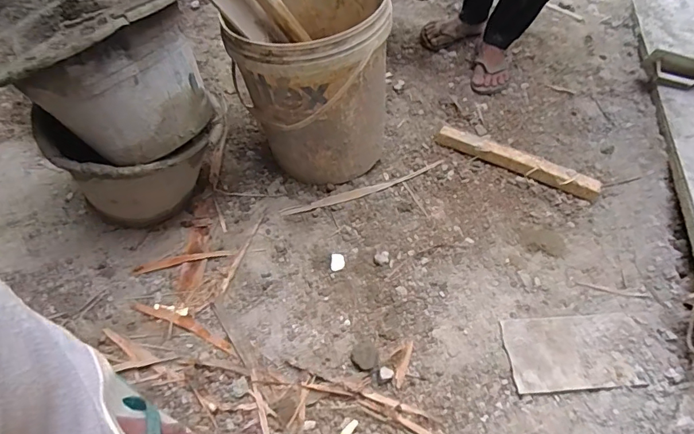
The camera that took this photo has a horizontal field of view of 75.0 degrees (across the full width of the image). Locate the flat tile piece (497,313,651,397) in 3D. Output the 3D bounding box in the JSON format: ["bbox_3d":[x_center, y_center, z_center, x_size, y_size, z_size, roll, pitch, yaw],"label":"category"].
[{"bbox_3d":[0.424,0.245,0.835,0.262,0.009,0.140,-1,49,-7],"label":"flat tile piece"}]

